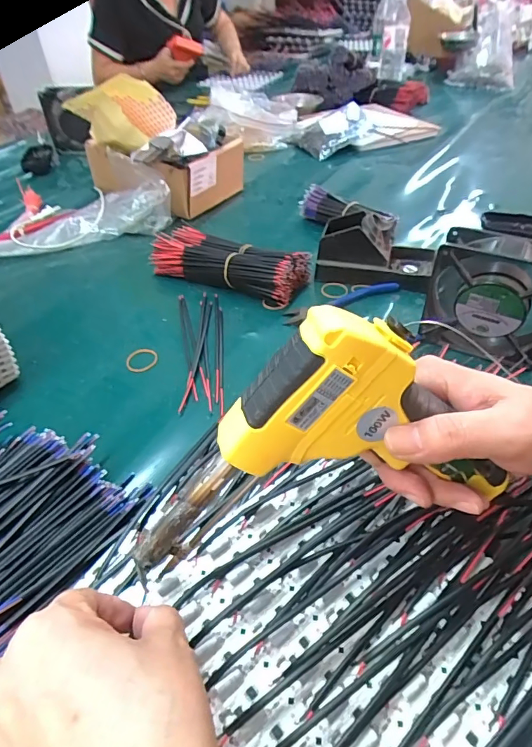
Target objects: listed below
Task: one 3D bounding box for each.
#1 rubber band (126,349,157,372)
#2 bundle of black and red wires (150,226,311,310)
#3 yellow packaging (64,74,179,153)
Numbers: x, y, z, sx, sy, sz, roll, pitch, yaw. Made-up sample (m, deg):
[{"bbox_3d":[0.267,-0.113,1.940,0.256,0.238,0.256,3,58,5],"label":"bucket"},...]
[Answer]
[{"bbox_3d":[-0.135,-0.016,0.489,0.032,0.004,0.034,3,43,5],"label":"rubber band"},{"bbox_3d":[-0.050,-0.146,0.588,0.202,0.047,0.077,20,47,22],"label":"bundle of black and red wires"},{"bbox_3d":[-0.216,-0.379,0.658,0.148,0.099,0.066,10,44,13],"label":"yellow packaging"}]

